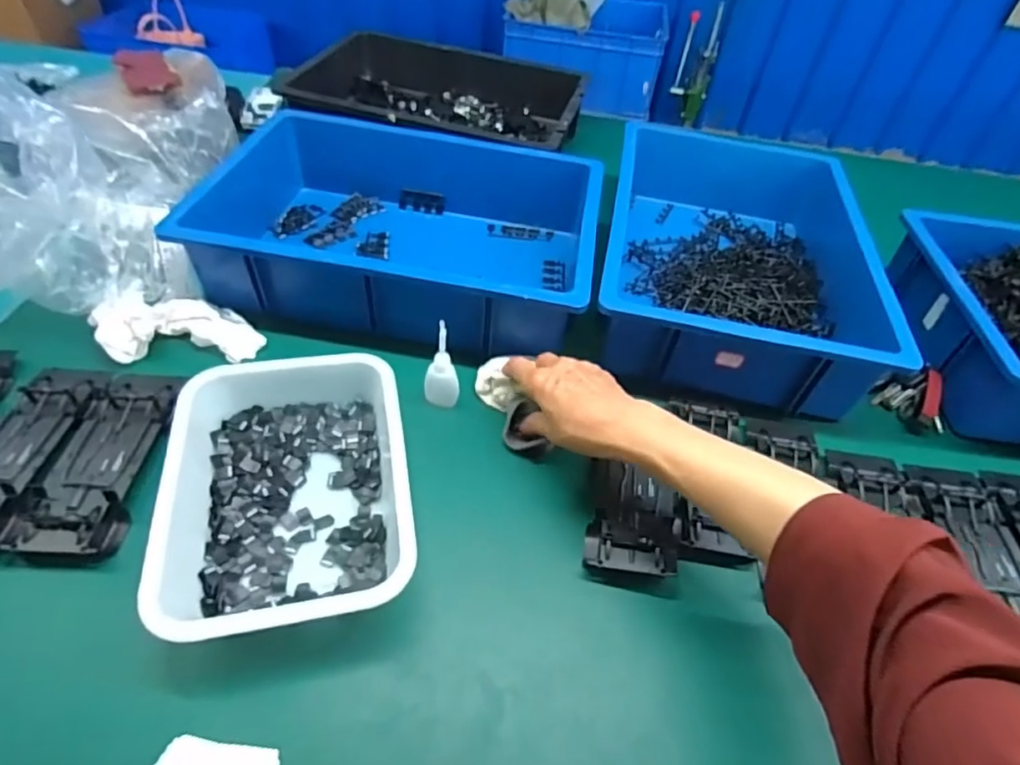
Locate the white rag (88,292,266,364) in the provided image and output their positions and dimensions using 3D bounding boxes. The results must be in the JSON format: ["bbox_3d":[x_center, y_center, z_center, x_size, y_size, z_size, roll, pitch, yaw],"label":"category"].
[{"bbox_3d":[-0.363,-0.062,0.625,0.177,0.037,0.080,-2,47,-9],"label":"white rag"}]

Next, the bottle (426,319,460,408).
[{"bbox_3d":[-0.068,-0.016,0.572,0.034,0.096,0.029,0,47,-8],"label":"bottle"}]

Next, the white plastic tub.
[{"bbox_3d":[-0.186,0.080,0.494,0.187,0.057,0.252,-6,48,-13],"label":"white plastic tub"}]

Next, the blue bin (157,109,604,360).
[{"bbox_3d":[-0.120,-0.197,0.725,0.443,0.120,0.335,11,47,3],"label":"blue bin"}]

